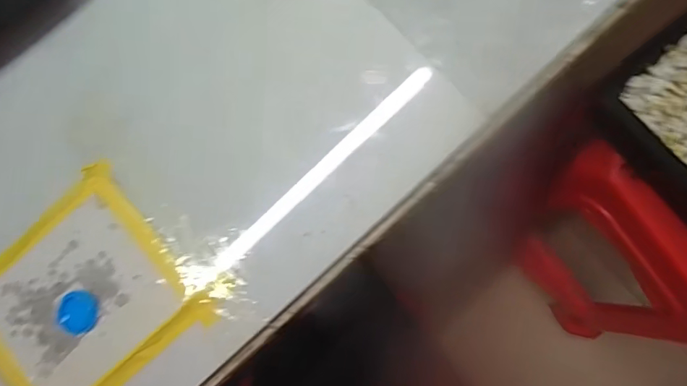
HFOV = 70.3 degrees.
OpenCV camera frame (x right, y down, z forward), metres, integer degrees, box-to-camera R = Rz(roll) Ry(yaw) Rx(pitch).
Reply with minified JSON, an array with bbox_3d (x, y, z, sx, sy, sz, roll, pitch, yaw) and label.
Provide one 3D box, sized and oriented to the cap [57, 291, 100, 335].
[{"bbox_3d":[-0.189,0.085,0.348,0.027,0.007,0.029,0,85,5],"label":"cap"}]

